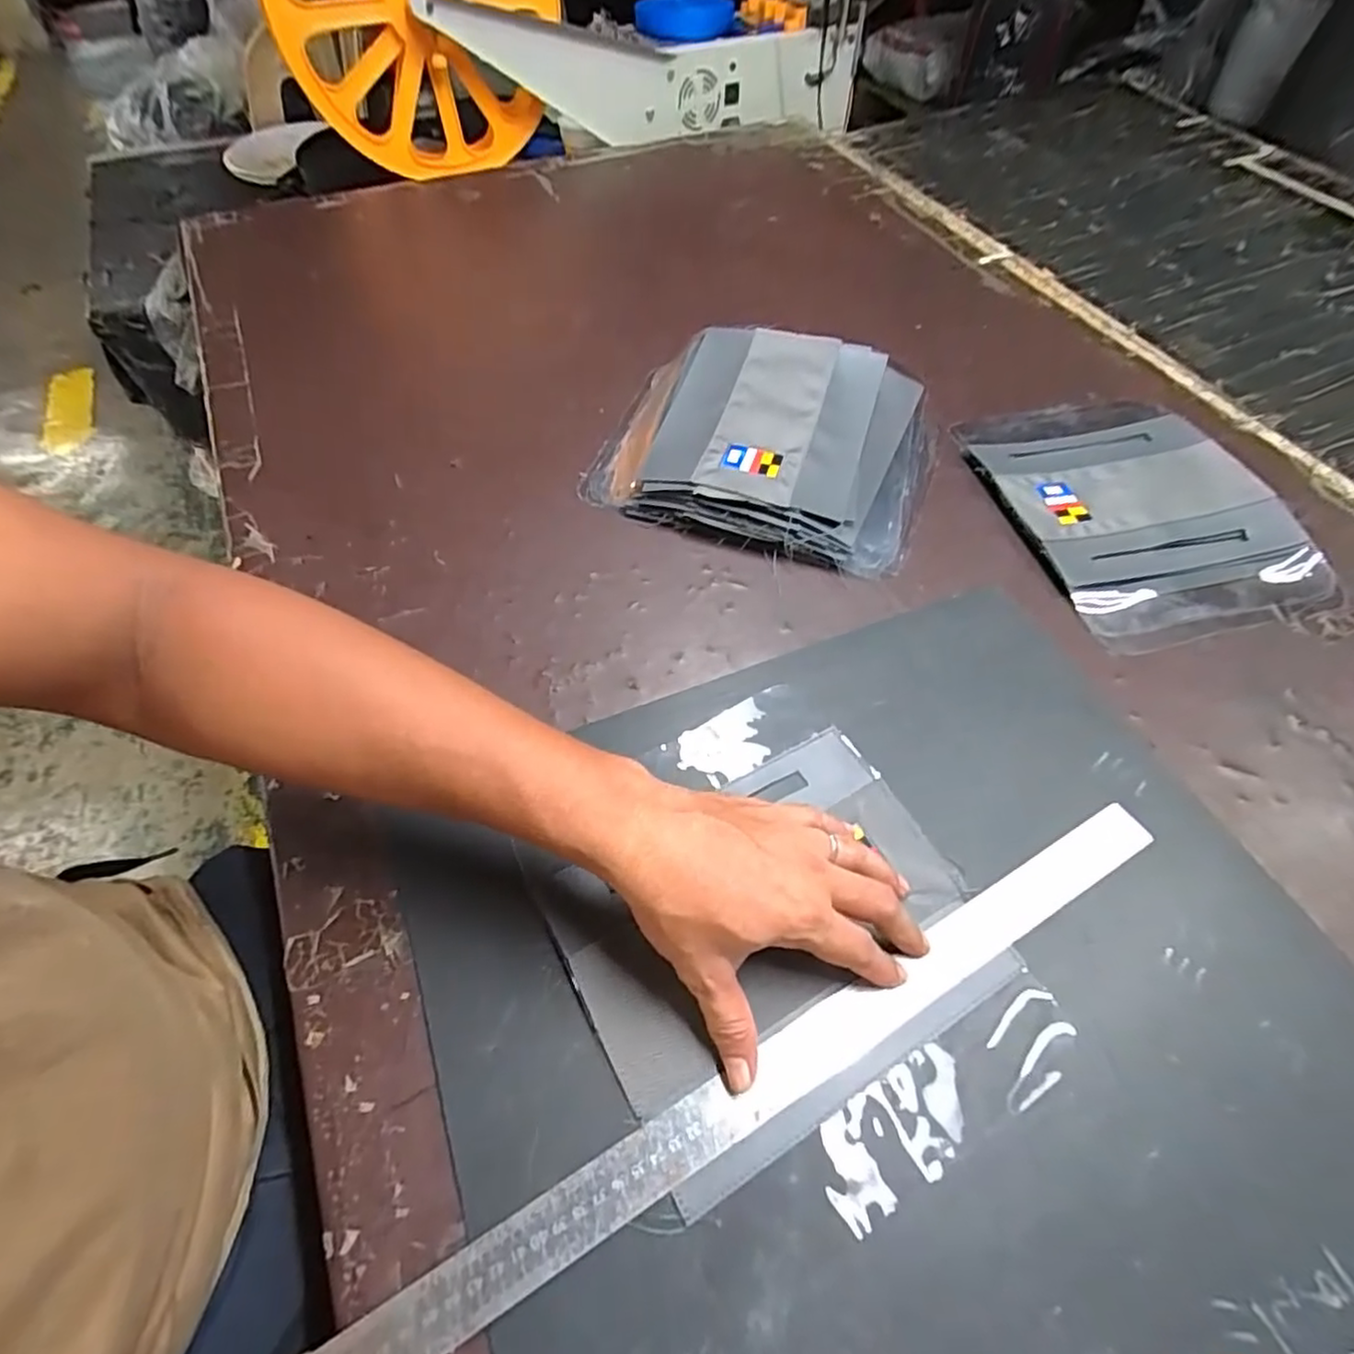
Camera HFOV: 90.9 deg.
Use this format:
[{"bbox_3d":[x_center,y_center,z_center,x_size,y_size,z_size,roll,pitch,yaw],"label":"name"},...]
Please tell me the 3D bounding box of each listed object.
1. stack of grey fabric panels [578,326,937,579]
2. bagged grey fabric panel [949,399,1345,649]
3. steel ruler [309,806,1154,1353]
[{"bbox_3d":[0.082,-0.218,0.596,0.283,0.043,0.251,20,58,12],"label":"stack of grey fabric panels"},{"bbox_3d":[0.392,-0.152,0.574,0.223,0.015,0.271,-12,57,-9],"label":"bagged grey fabric panel"},{"bbox_3d":[0.055,0.198,0.335,0.515,0.004,0.031,-25,58,-18],"label":"steel ruler"}]

